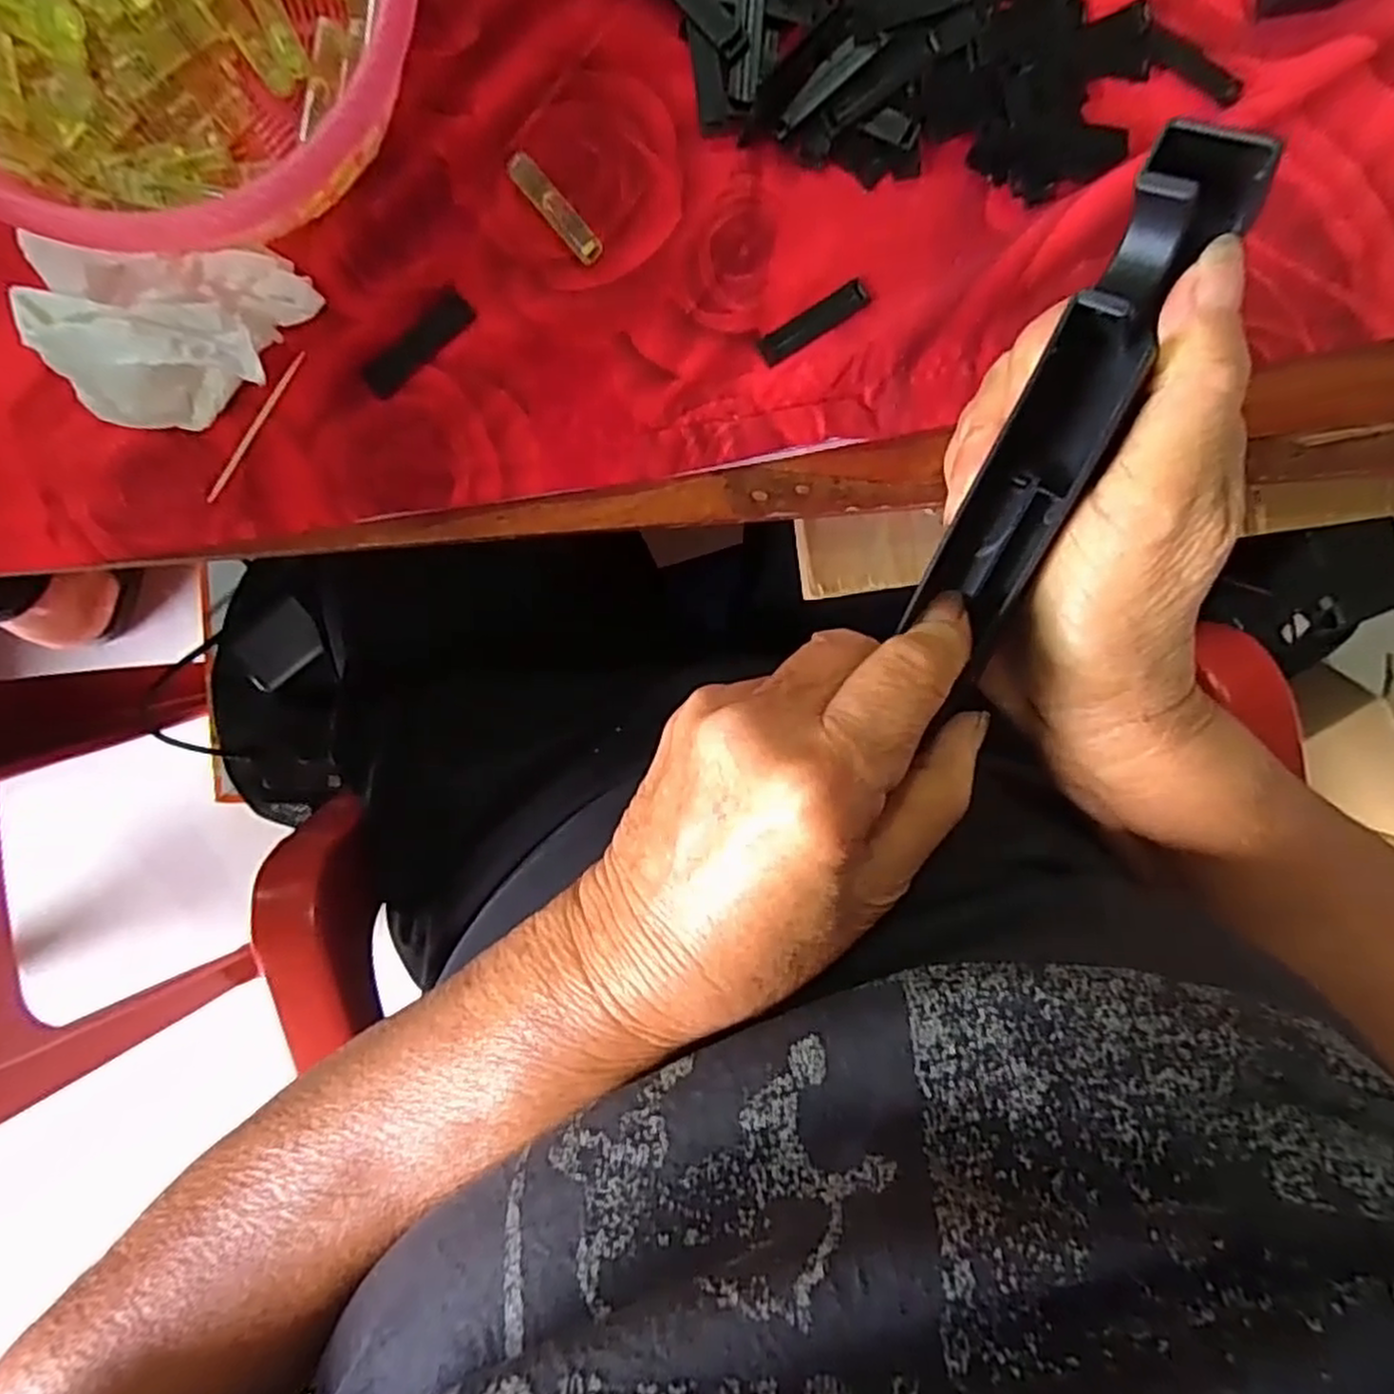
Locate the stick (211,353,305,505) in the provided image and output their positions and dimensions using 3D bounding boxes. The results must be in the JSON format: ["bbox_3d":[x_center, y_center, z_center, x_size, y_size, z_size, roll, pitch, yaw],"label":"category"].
[{"bbox_3d":[-0.158,-0.097,0.265,0.004,0.004,0.062,34,95,-8],"label":"stick"}]

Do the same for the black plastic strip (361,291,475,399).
[{"bbox_3d":[-0.102,-0.129,0.270,0.047,0.004,0.012,-42,99,3],"label":"black plastic strip"}]

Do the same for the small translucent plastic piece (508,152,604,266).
[{"bbox_3d":[-0.051,-0.176,0.266,0.010,0.006,0.041,-43,99,3],"label":"small translucent plastic piece"}]

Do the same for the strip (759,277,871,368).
[{"bbox_3d":[0.045,-0.141,0.277,0.044,0.004,0.011,-32,100,1],"label":"strip"}]

